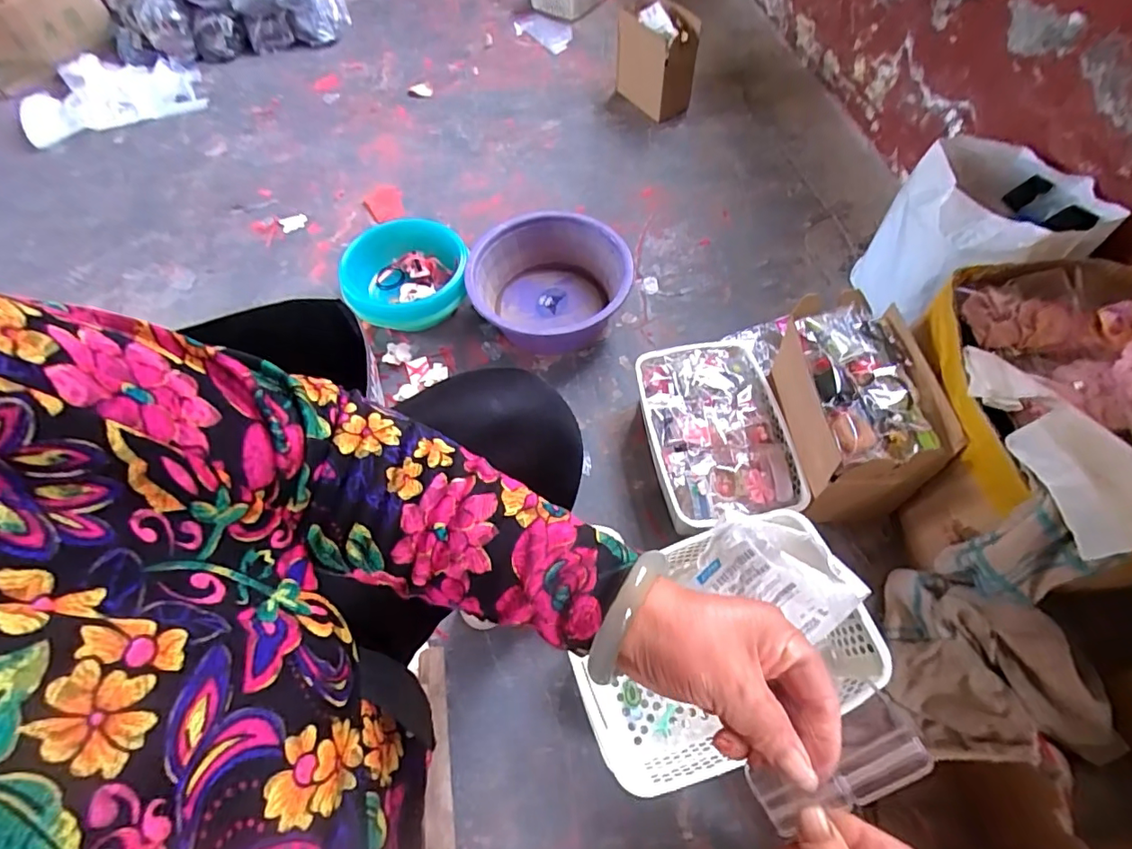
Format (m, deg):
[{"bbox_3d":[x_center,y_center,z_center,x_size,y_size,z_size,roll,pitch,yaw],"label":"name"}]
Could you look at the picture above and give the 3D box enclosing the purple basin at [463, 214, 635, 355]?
[{"bbox_3d":[-0.029,-0.258,0.970,0.273,0.127,0.271,-1,62,2],"label":"purple basin"}]

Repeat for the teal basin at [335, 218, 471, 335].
[{"bbox_3d":[-0.304,-0.286,1.010,0.233,0.078,0.220,-1,62,2],"label":"teal basin"}]

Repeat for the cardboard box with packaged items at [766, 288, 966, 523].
[{"bbox_3d":[0.384,-0.024,0.743,0.148,0.194,0.254,-6,62,0],"label":"cardboard box with packaged items"}]

